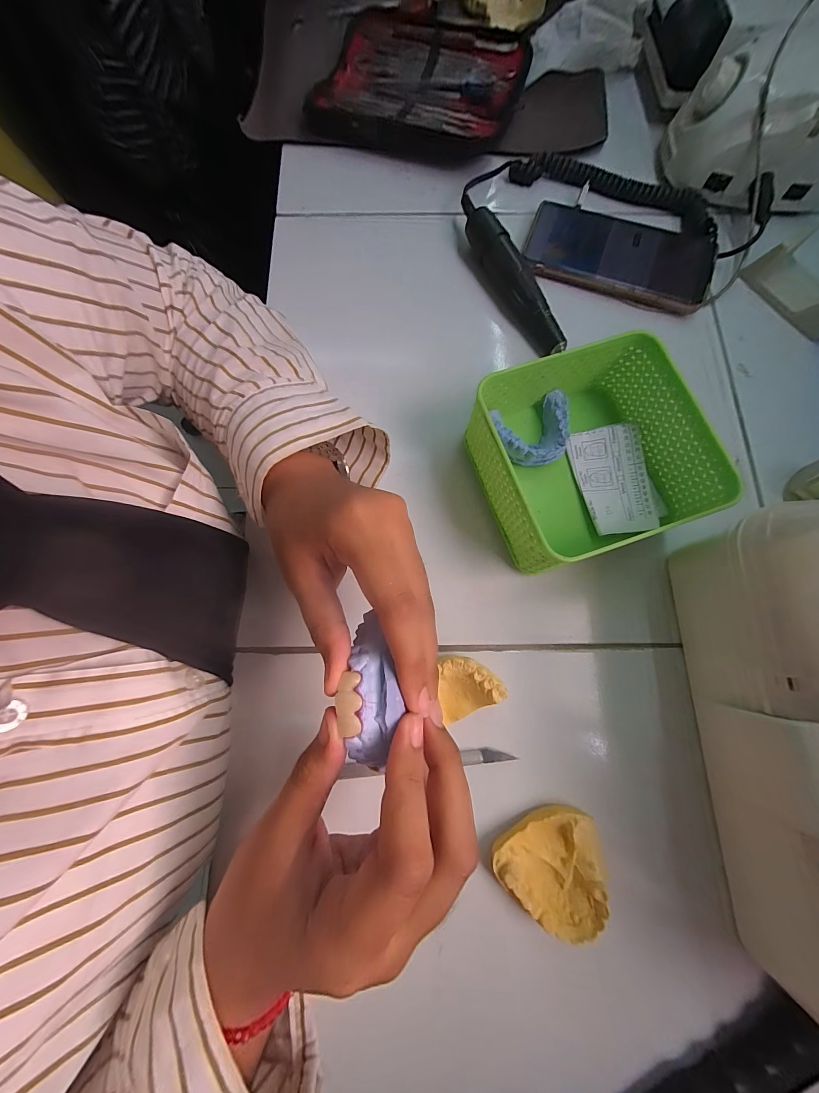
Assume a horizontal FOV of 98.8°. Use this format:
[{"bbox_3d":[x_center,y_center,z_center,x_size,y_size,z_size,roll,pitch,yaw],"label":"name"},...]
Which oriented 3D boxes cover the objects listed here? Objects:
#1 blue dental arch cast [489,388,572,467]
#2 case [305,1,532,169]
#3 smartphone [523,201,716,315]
[{"bbox_3d":[0.094,-0.085,0.261,0.060,0.018,0.047,-23,78,-7],"label":"blue dental arch cast"},{"bbox_3d":[0.013,-0.486,0.366,0.203,0.032,0.191,14,76,2],"label":"case"},{"bbox_3d":[0.187,-0.261,0.311,0.159,0.007,0.077,22,77,4],"label":"smartphone"}]

